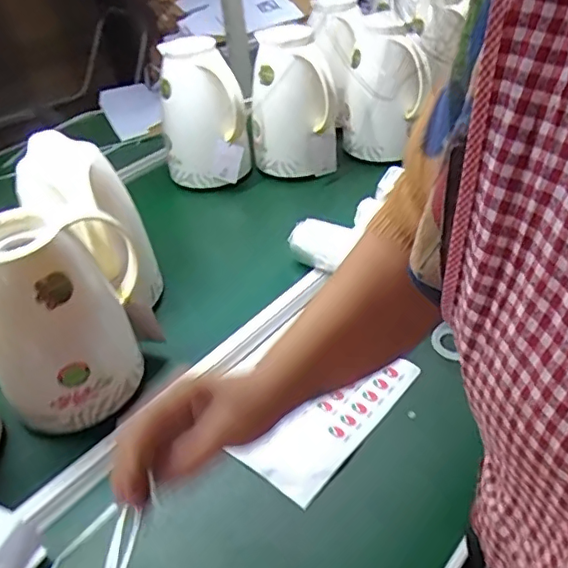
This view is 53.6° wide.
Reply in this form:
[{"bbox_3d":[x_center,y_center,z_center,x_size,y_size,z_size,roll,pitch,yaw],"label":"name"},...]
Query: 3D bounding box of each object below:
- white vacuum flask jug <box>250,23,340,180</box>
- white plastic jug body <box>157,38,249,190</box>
[{"bbox_3d":[0.016,-0.329,1.051,0.164,0.246,0.132,-5,38,3],"label":"white vacuum flask jug"},{"bbox_3d":[-0.154,-0.314,1.053,0.158,0.241,0.149,-11,38,-5],"label":"white plastic jug body"}]

